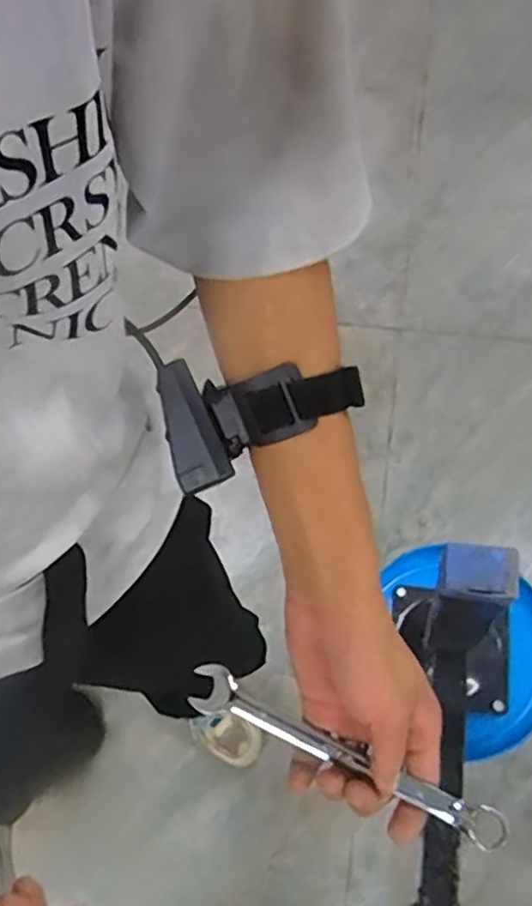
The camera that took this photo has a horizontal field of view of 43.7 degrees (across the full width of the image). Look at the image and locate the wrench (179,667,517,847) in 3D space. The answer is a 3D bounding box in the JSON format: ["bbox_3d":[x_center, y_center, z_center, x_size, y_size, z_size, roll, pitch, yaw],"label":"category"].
[{"bbox_3d":[0.041,0.169,0.372,0.186,0.009,0.026,21,69,16],"label":"wrench"}]

